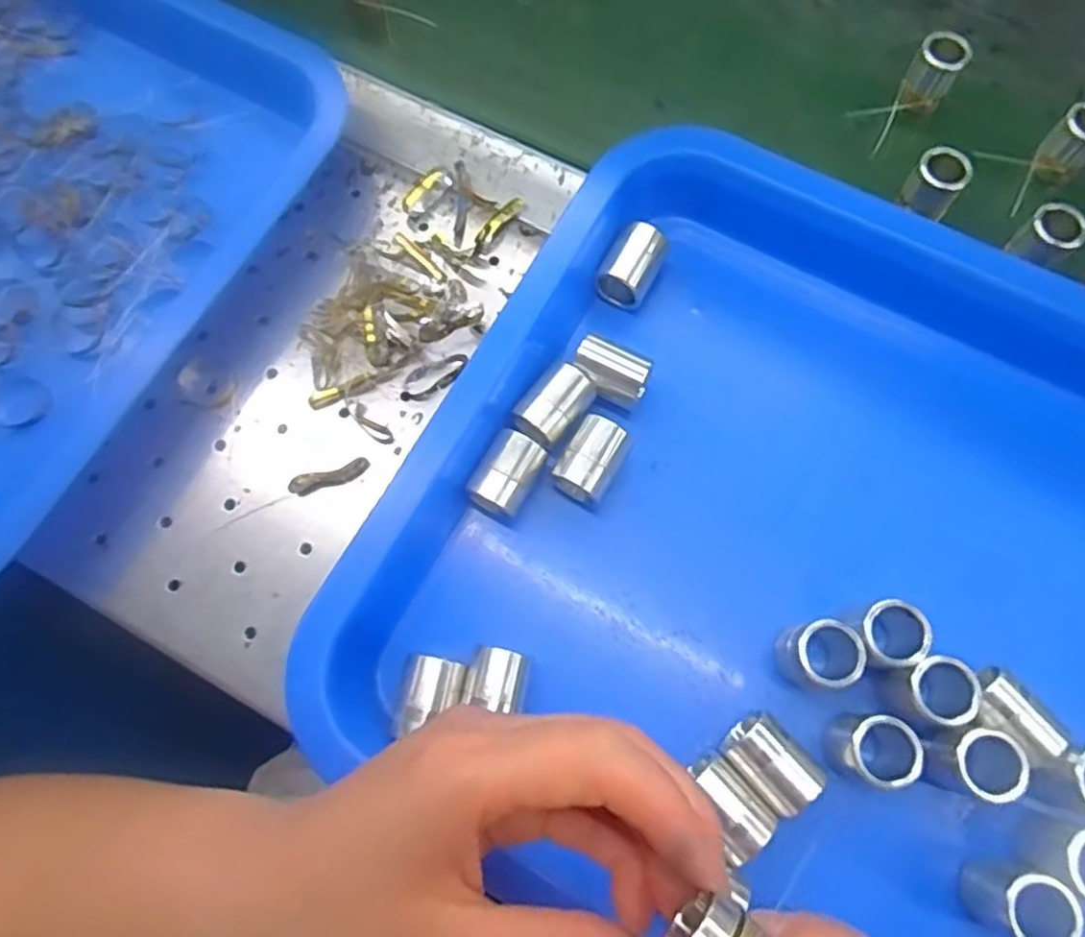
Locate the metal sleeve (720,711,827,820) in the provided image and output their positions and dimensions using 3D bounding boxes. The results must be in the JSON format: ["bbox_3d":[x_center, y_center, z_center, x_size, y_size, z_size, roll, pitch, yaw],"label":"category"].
[{"bbox_3d":[0.080,0.105,0.254,0.021,0.024,0.033,-39,75,-14],"label":"metal sleeve"}]

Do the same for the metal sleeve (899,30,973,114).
[{"bbox_3d":[0.193,-0.195,0.354,0.022,0.031,0.021,0,69,-1],"label":"metal sleeve"}]

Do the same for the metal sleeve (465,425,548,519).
[{"bbox_3d":[-0.014,0.003,0.289,0.021,0.022,0.033,28,71,9],"label":"metal sleeve"}]

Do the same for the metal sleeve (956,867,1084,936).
[{"bbox_3d":[0.157,0.146,0.238,0.021,0.032,0.021,0,69,-1],"label":"metal sleeve"}]

